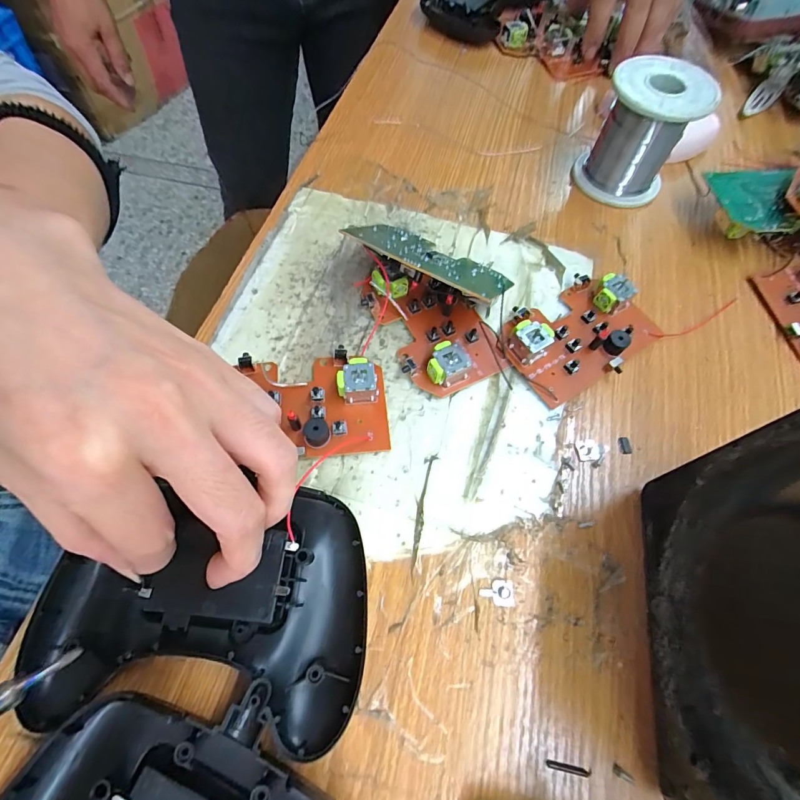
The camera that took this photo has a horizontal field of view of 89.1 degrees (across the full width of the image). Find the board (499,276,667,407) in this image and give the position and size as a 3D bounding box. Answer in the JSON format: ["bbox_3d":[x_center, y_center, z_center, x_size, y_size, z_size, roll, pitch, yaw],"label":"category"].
[{"bbox_3d":[0.102,-0.040,0.228,0.087,0.019,0.056,-29,69,-16],"label":"board"}]

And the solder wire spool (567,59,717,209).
[{"bbox_3d":[0.161,-0.177,0.274,0.058,0.066,0.058,1,64,-2],"label":"solder wire spool"}]

